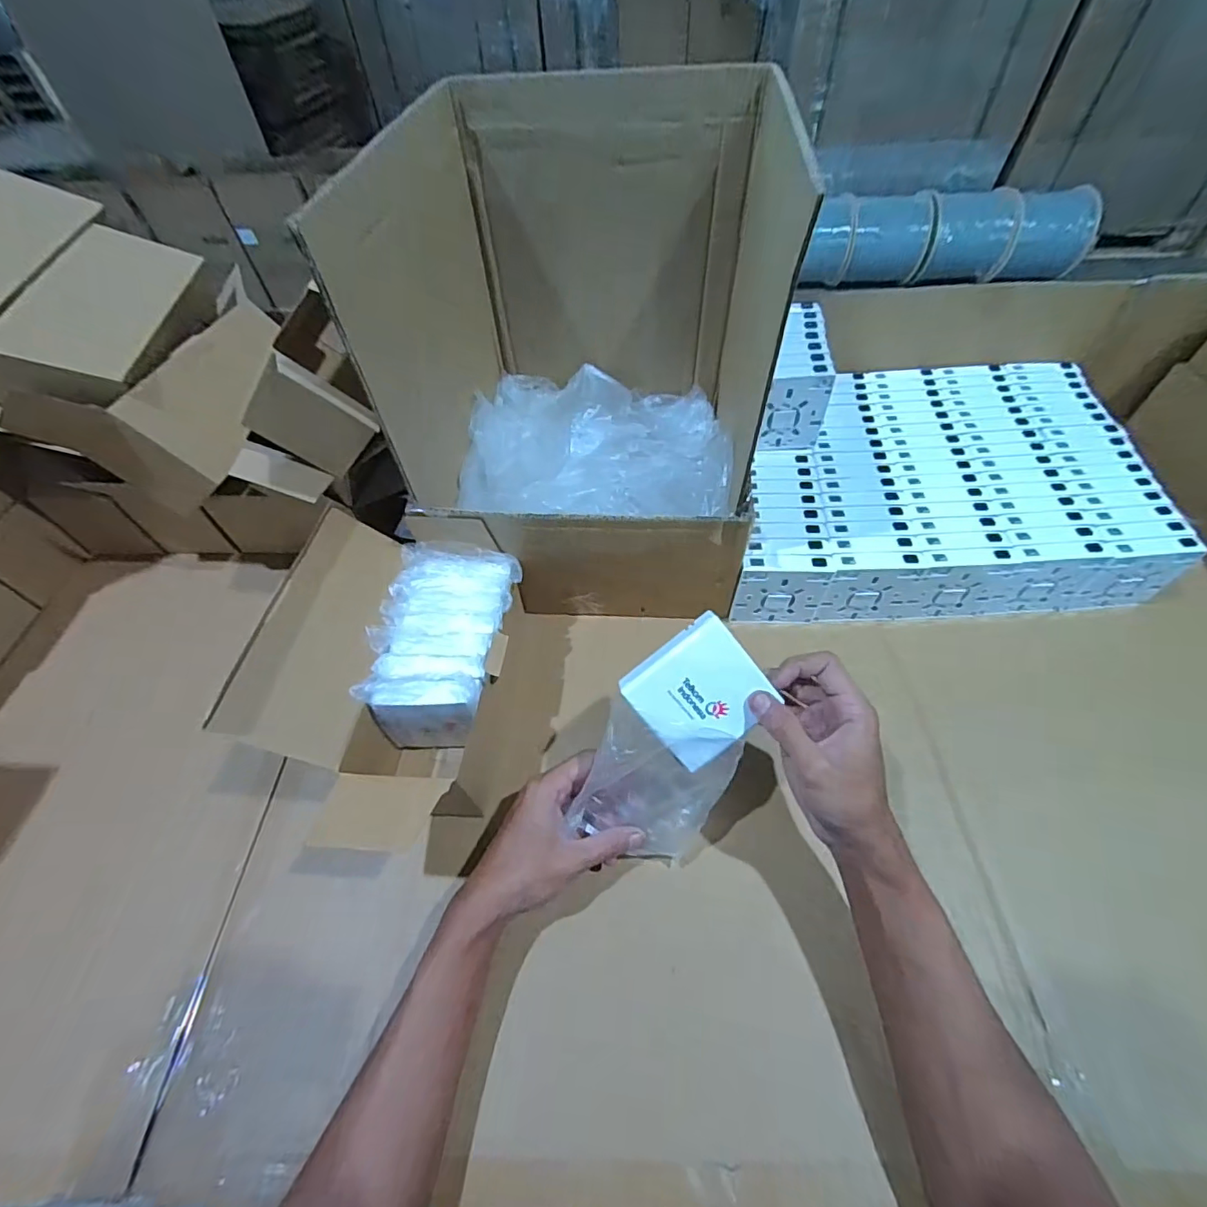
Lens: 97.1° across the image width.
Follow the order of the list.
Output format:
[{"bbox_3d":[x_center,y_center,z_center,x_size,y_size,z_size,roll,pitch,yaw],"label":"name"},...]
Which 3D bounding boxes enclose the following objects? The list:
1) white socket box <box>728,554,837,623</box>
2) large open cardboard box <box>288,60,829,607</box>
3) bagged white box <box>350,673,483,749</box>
[{"bbox_3d":[0.177,-0.012,0.539,0.085,0.088,0.022,0,50,6],"label":"white socket box"},{"bbox_3d":[0.001,-0.216,0.521,0.298,0.363,0.316,1,50,7],"label":"large open cardboard box"},{"bbox_3d":[-0.143,0.096,0.452,0.093,0.099,0.033,2,50,8],"label":"bagged white box"}]

